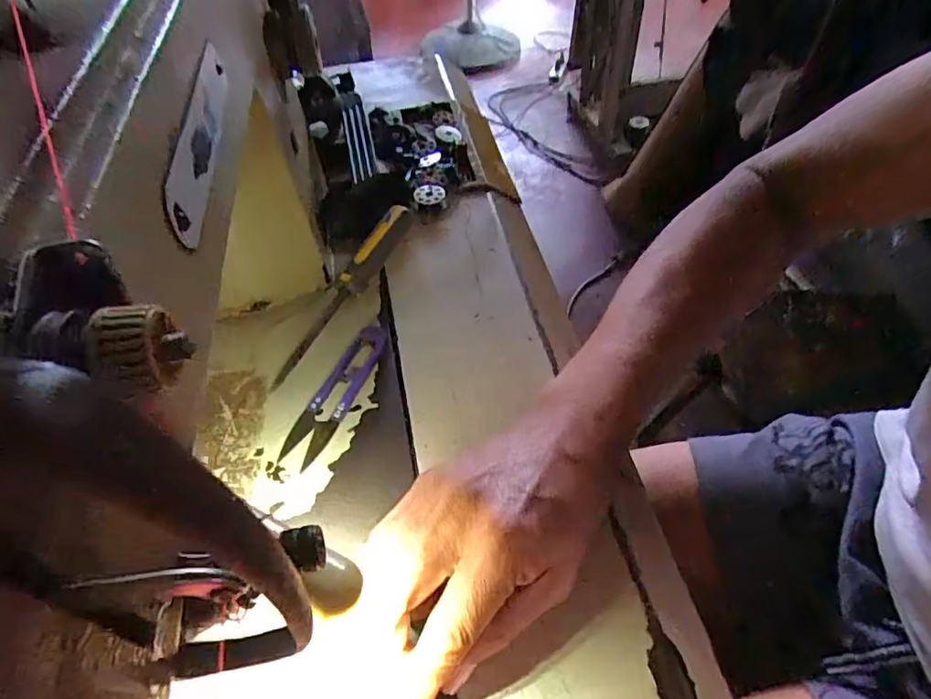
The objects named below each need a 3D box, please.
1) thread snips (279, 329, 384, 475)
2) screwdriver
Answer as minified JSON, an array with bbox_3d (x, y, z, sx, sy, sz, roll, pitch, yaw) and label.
[{"bbox_3d":[-0.076,0.025,0.332,0.024,0.005,0.100,15,53,15],"label":"thread snips"},{"bbox_3d":[-0.080,-0.043,0.376,0.019,0.023,0.166,18,54,17],"label":"screwdriver"}]

